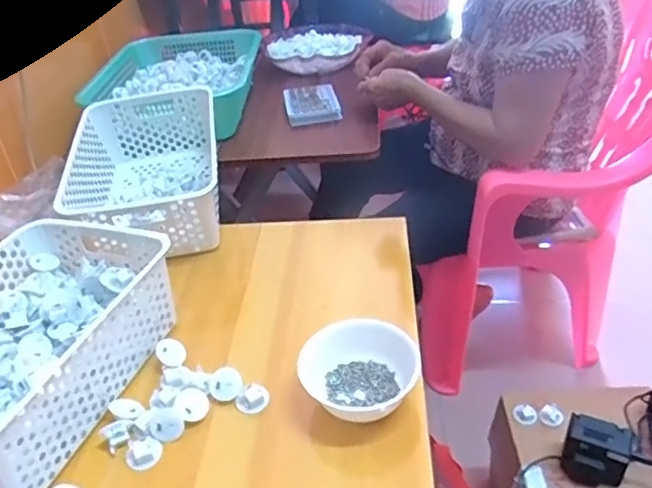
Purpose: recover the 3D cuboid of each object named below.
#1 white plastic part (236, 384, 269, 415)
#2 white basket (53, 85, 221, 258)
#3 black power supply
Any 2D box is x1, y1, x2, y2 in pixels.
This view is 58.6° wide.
[{"bbox_3d":[-0.073,0.155,0.585,0.032,0.013,0.026,-30,42,-31],"label":"white plastic part"},{"bbox_3d":[-0.266,-0.110,0.874,0.199,0.117,0.303,-9,35,-6],"label":"white basket"},{"bbox_3d":[0.356,0.275,0.767,0.078,0.071,0.054,13,39,24],"label":"black power supply"}]

